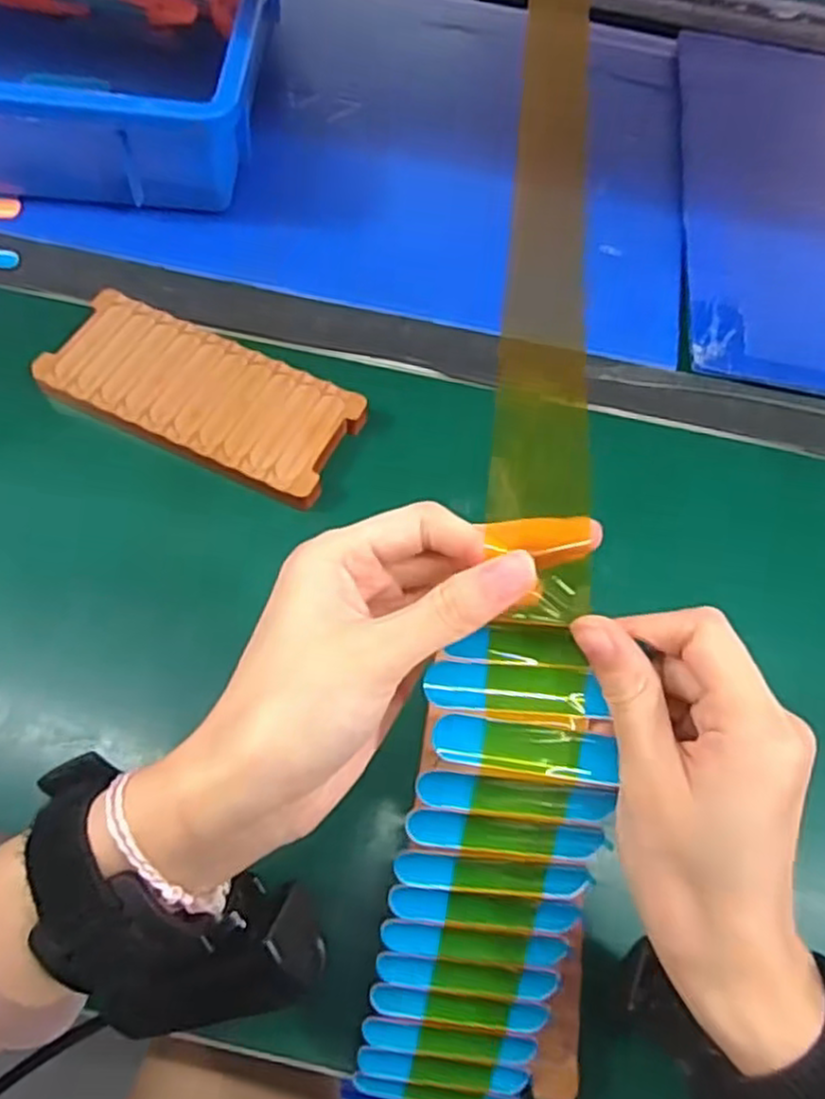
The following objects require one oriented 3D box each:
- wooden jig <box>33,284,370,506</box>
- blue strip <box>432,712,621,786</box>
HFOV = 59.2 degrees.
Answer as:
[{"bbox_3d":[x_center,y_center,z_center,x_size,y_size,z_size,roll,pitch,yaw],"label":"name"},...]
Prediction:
[{"bbox_3d":[-0.119,-0.087,0.413,0.172,0.014,0.077,24,63,9],"label":"wooden jig"},{"bbox_3d":[0.033,0.059,0.215,0.054,0.004,0.015,9,85,-5],"label":"blue strip"}]

